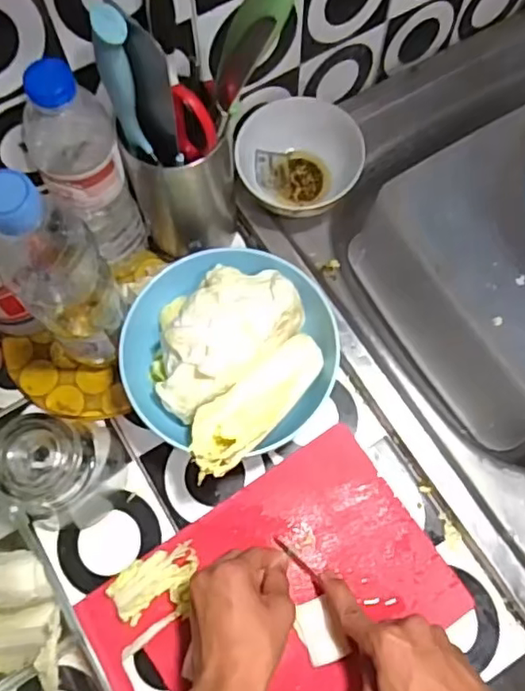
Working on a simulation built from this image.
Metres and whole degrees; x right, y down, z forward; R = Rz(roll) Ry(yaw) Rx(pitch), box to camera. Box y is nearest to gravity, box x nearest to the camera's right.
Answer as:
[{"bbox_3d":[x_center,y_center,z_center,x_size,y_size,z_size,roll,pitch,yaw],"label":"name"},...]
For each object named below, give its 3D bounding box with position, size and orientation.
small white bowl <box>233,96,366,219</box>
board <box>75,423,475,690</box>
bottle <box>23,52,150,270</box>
[{"bbox_3d":[0.033,-0.176,0.574,0.112,0.053,0.094,-5,71,-2],"label":"small white bowl"},{"bbox_3d":[0.009,0.209,0.490,0.267,0.015,0.180,-33,74,-11],"label":"board"},{"bbox_3d":[-0.135,-0.127,0.482,0.059,0.224,0.053,-25,73,-8],"label":"bottle"}]

